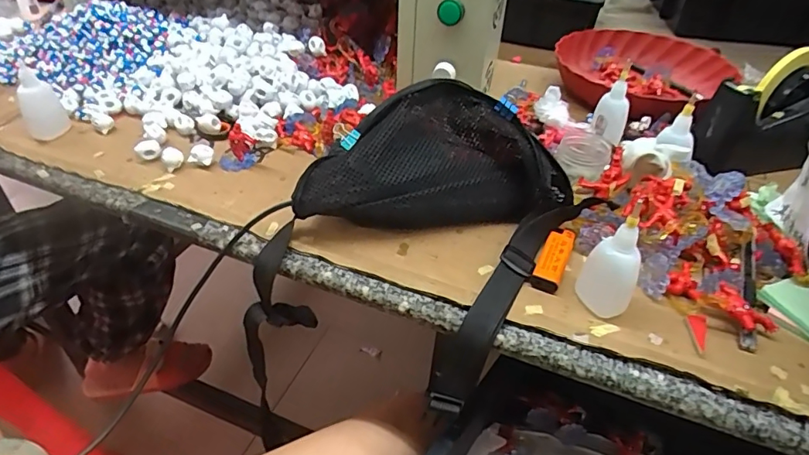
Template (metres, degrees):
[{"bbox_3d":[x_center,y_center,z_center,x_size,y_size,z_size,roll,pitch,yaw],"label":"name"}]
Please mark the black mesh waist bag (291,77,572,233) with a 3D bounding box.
[{"bbox_3d":[0.026,-0.059,0.471,0.232,0.112,0.094,1,40,-2],"label":"black mesh waist bag"}]

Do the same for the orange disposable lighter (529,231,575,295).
[{"bbox_3d":[0.133,0.027,0.450,0.024,0.013,0.075,19,43,19],"label":"orange disposable lighter"}]

